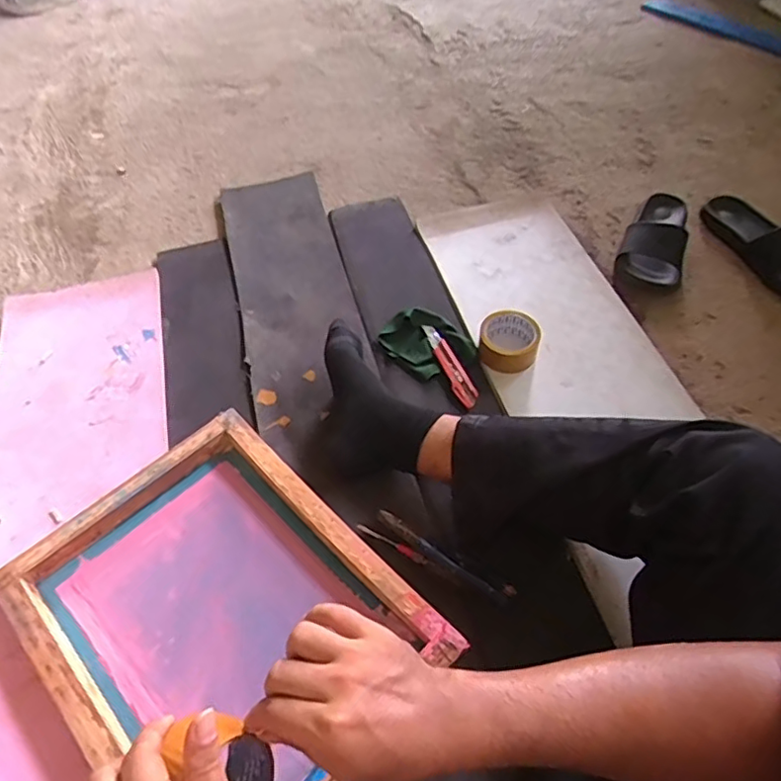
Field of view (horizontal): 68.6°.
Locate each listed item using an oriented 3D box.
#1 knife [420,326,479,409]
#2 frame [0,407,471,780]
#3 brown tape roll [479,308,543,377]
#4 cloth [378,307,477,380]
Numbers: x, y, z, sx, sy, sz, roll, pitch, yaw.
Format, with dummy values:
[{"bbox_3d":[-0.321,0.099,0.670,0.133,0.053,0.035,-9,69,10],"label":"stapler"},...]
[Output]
[{"bbox_3d":[0.093,-0.042,0.911,0.031,0.018,0.166,-22,57,-14],"label":"knife"},{"bbox_3d":[-0.197,0.261,0.671,0.344,0.049,0.439,-39,62,-23],"label":"frame"},{"bbox_3d":[0.190,-0.080,0.918,0.091,0.061,0.091,-1,55,1],"label":"brown tape roll"},{"bbox_3d":[0.061,-0.080,0.939,0.148,0.031,0.102,36,63,24],"label":"cloth"}]

